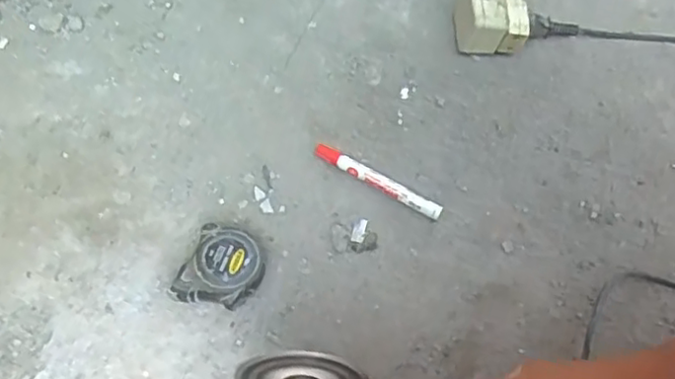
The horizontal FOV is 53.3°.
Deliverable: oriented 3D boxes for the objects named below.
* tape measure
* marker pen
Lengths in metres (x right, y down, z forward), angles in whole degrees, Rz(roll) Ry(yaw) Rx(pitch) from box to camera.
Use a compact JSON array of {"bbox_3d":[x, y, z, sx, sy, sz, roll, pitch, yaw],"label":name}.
[{"bbox_3d":[-0.107,0.077,0.636,0.073,0.038,0.082,18,65,8],"label":"tape measure"},{"bbox_3d":[0.041,-0.010,0.701,0.146,0.010,0.017,25,64,19],"label":"marker pen"}]

